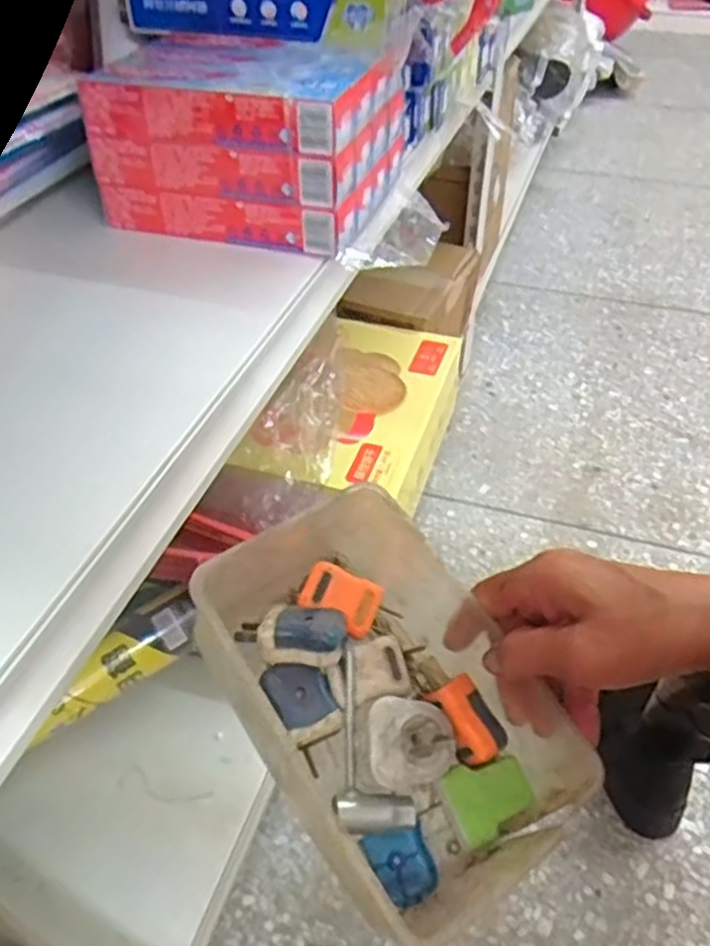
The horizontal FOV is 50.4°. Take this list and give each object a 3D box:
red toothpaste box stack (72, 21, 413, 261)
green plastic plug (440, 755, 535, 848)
[{"bbox_3d":[-0.082,-0.293,0.645,0.209,0.116,0.187,13,43,14],"label":"red toothpaste box stack"},{"bbox_3d":[0.070,0.167,0.395,0.043,0.005,0.038,-25,77,-14],"label":"green plastic plug"}]

